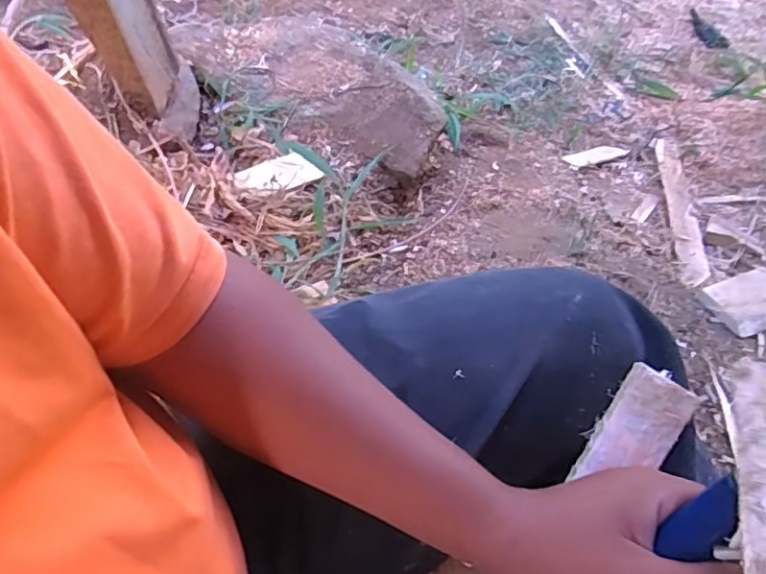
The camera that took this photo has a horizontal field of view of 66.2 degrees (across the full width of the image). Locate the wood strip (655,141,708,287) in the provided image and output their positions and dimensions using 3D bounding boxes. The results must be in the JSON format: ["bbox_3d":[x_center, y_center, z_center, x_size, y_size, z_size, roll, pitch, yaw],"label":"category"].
[{"bbox_3d":[0.570,-0.151,1.124,0.056,0.024,0.448,14,44,6],"label":"wood strip"}]

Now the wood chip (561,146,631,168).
[{"bbox_3d":[0.439,-0.277,1.227,0.186,0.009,0.049,-19,52,-35],"label":"wood chip"}]

